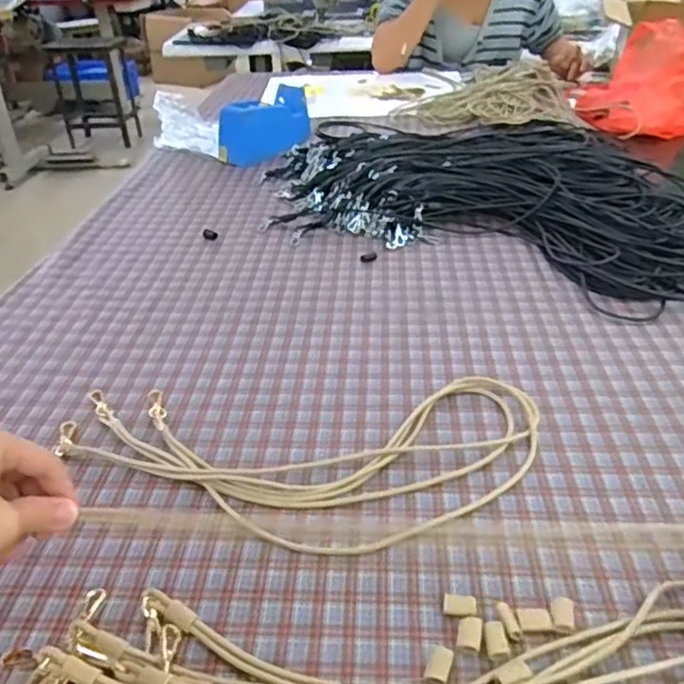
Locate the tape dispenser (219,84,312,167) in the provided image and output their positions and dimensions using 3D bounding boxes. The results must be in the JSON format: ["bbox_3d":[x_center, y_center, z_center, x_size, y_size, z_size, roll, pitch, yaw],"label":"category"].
[{"bbox_3d":[-0.133,-0.402,1.178,0.049,0.110,0.219,25,42,35],"label":"tape dispenser"}]

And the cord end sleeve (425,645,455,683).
[{"bbox_3d":[0.058,0.189,0.371,0.013,0.004,0.022,15,38,23],"label":"cord end sleeve"}]

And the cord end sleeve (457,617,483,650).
[{"bbox_3d":[0.078,0.177,0.384,0.014,0.004,0.021,7,36,12],"label":"cord end sleeve"}]

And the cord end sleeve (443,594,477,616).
[{"bbox_3d":[0.075,0.167,0.399,0.021,0.007,0.013,6,36,12],"label":"cord end sleeve"}]

